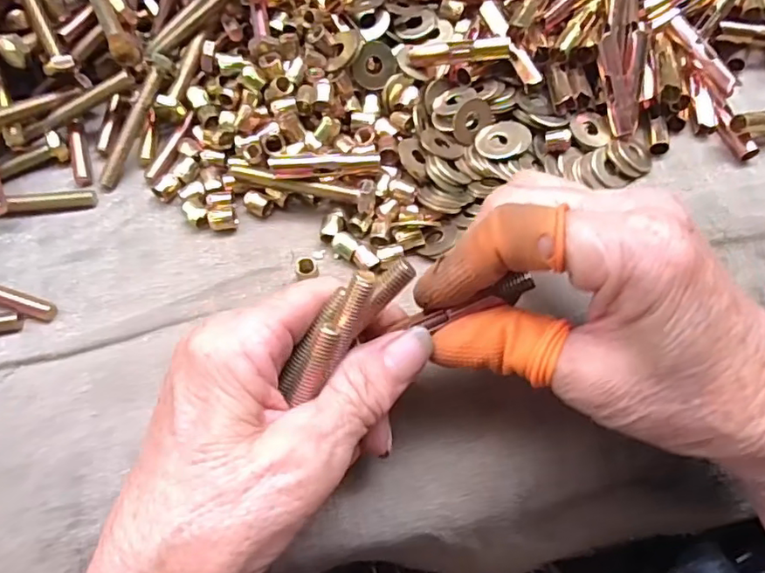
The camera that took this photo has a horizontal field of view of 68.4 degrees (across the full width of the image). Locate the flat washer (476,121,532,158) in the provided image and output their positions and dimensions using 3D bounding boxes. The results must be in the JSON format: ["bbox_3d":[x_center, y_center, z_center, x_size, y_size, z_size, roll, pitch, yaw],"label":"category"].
[{"bbox_3d":[0.057,-0.070,0.268,0.026,0.004,0.021,-32,62,-10],"label":"flat washer"}]

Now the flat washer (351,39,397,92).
[{"bbox_3d":[-0.004,-0.106,0.269,0.022,0.020,0.004,-45,27,6],"label":"flat washer"}]

